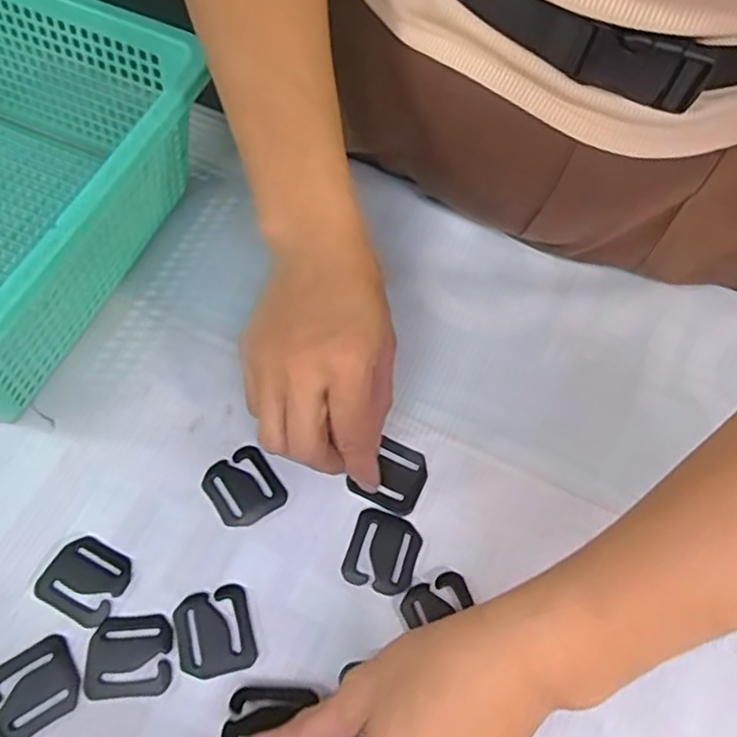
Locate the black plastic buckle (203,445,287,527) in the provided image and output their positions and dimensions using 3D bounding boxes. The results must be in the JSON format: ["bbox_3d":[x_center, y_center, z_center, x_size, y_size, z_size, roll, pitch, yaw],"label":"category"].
[{"bbox_3d":[-0.066,0.062,0.347,0.034,0.004,0.038,-29,68,-16],"label":"black plastic buckle"}]

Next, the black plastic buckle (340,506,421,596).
[{"bbox_3d":[0.007,0.092,0.334,0.034,0.004,0.038,19,64,7],"label":"black plastic buckle"}]

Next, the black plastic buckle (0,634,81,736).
[{"bbox_3d":[-0.152,0.146,0.300,0.038,0.004,0.035,-30,69,-17],"label":"black plastic buckle"}]

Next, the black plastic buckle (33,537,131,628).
[{"bbox_3d":[-0.139,0.102,0.322,0.039,0.004,0.035,26,65,10],"label":"black plastic buckle"}]

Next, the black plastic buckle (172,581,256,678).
[{"bbox_3d":[-0.074,0.125,0.313,0.036,0.004,0.039,-13,64,-9],"label":"black plastic buckle"}]

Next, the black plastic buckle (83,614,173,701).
[{"bbox_3d":[-0.112,0.134,0.306,0.038,0.004,0.035,-2,63,-4],"label":"black plastic buckle"}]

